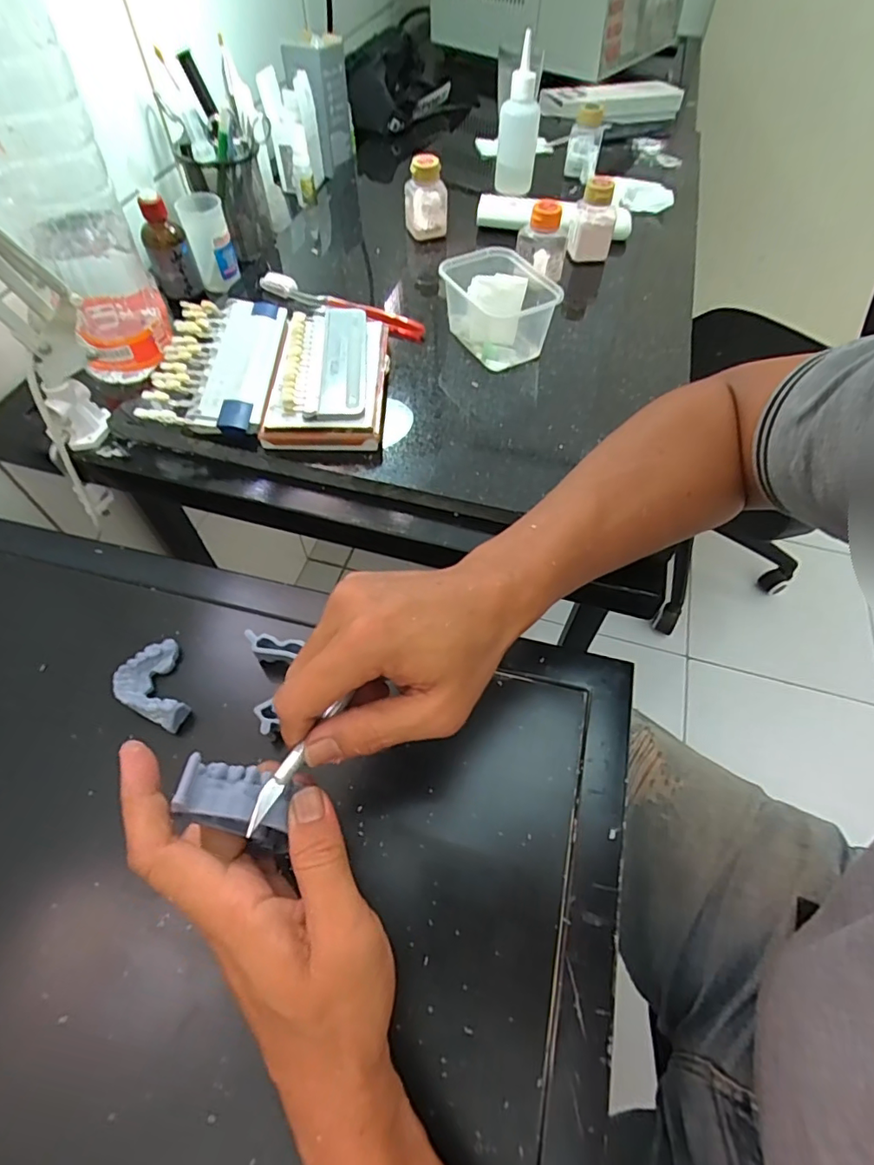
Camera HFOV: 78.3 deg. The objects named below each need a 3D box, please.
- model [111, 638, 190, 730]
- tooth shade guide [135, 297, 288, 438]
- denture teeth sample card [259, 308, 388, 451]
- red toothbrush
[{"bbox_3d":[-0.205,0.078,0.388,0.042,0.023,0.066,-20,60,-13],"label":"model"},{"bbox_3d":[-0.190,-0.193,0.474,0.091,0.027,0.171,-1,57,-1],"label":"tooth shade guide"},{"bbox_3d":[-0.093,-0.179,0.465,0.095,0.028,0.157,1,57,0],"label":"denture teeth sample card"},{"bbox_3d":[-0.101,-0.277,0.533,0.185,0.019,0.024,23,60,13],"label":"red toothbrush"}]

